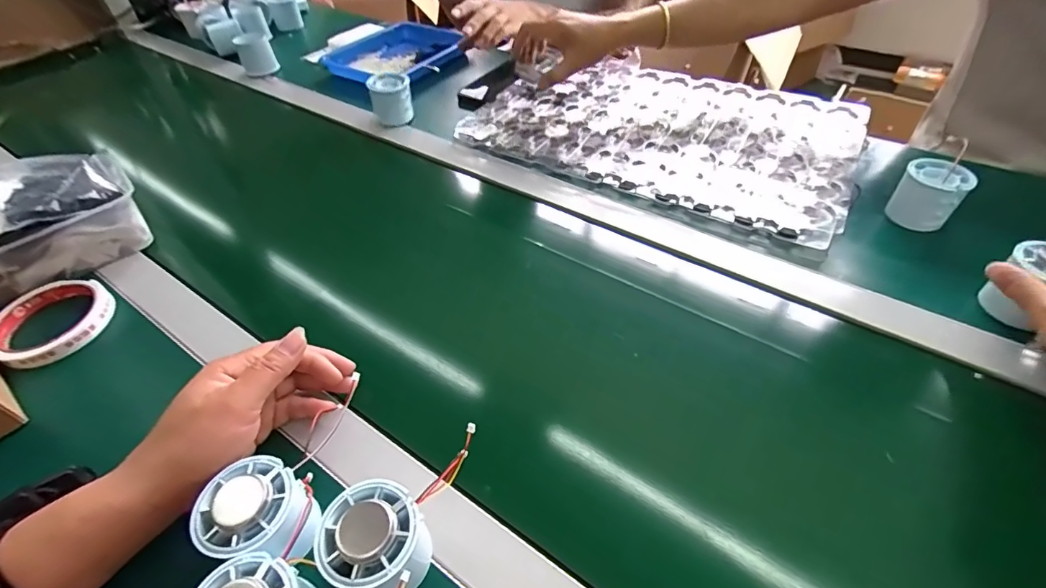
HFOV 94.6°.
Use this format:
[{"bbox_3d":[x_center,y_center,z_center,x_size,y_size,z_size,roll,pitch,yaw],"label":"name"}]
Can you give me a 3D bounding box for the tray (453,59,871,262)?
[{"bbox_3d":[0.177,-0.216,0.624,0.448,0.024,0.286,23,52,22],"label":"tray"}]

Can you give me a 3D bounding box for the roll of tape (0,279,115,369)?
[{"bbox_3d":[-0.430,0.024,0.441,0.088,0.026,0.090,-2,47,2],"label":"roll of tape"}]

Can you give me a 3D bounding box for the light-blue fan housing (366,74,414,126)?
[{"bbox_3d":[-0.180,-0.271,0.668,0.043,0.052,0.047,23,52,22],"label":"light-blue fan housing"}]

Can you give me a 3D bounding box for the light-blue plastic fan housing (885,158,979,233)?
[{"bbox_3d":[0.406,-0.099,0.485,0.045,0.053,0.053,-36,55,-27],"label":"light-blue plastic fan housing"}]

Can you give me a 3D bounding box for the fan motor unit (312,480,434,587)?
[{"bbox_3d":[-0.084,0.142,0.276,0.052,0.057,0.052,-2,47,2],"label":"fan motor unit"}]

